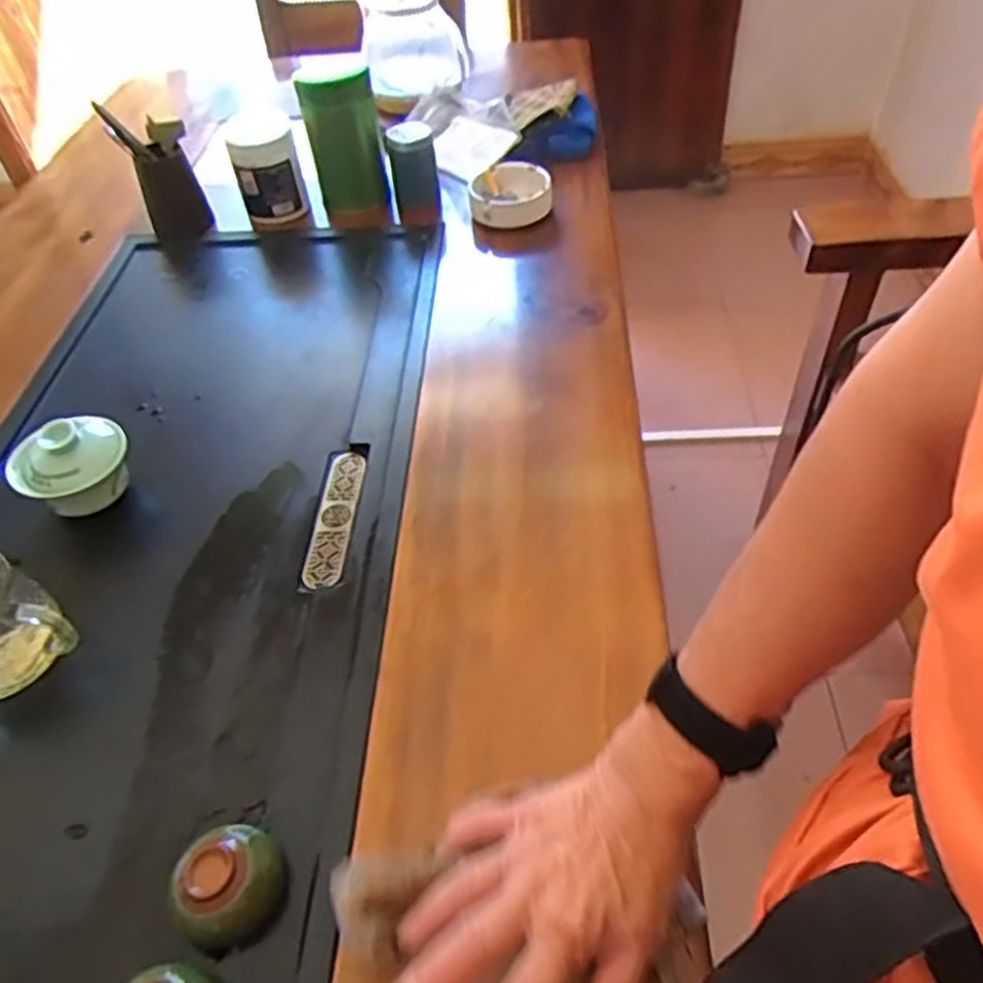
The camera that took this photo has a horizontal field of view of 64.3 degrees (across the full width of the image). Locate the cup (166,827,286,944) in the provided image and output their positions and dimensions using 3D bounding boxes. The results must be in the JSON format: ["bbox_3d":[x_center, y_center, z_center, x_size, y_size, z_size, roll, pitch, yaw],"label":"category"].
[{"bbox_3d":[-0.150,0.223,0.447,0.057,0.037,0.061,-3,48,3],"label":"cup"}]

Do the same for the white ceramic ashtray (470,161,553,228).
[{"bbox_3d":[0.025,-0.363,0.962,0.100,0.037,0.108,-5,48,2],"label":"white ceramic ashtray"}]

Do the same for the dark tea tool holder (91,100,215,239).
[{"bbox_3d":[-0.386,-0.368,0.931,0.076,0.142,0.068,-24,51,-16],"label":"dark tea tool holder"}]

